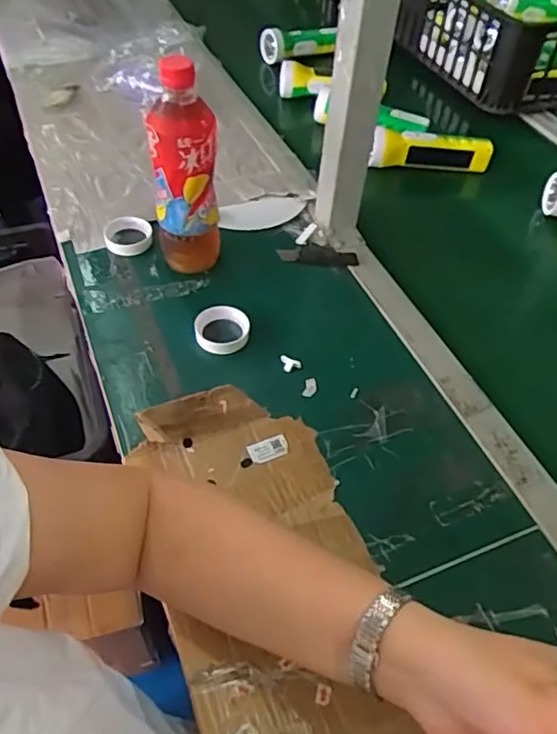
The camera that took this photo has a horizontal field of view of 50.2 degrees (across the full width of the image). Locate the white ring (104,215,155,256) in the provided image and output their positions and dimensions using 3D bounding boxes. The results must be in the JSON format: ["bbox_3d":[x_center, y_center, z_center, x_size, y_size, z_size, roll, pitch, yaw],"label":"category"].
[{"bbox_3d":[-0.175,-0.153,0.693,0.053,0.015,0.053,3,63,-7],"label":"white ring"}]

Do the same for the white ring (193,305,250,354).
[{"bbox_3d":[-0.057,-0.037,0.602,0.055,0.014,0.057,1,50,-1],"label":"white ring"}]

